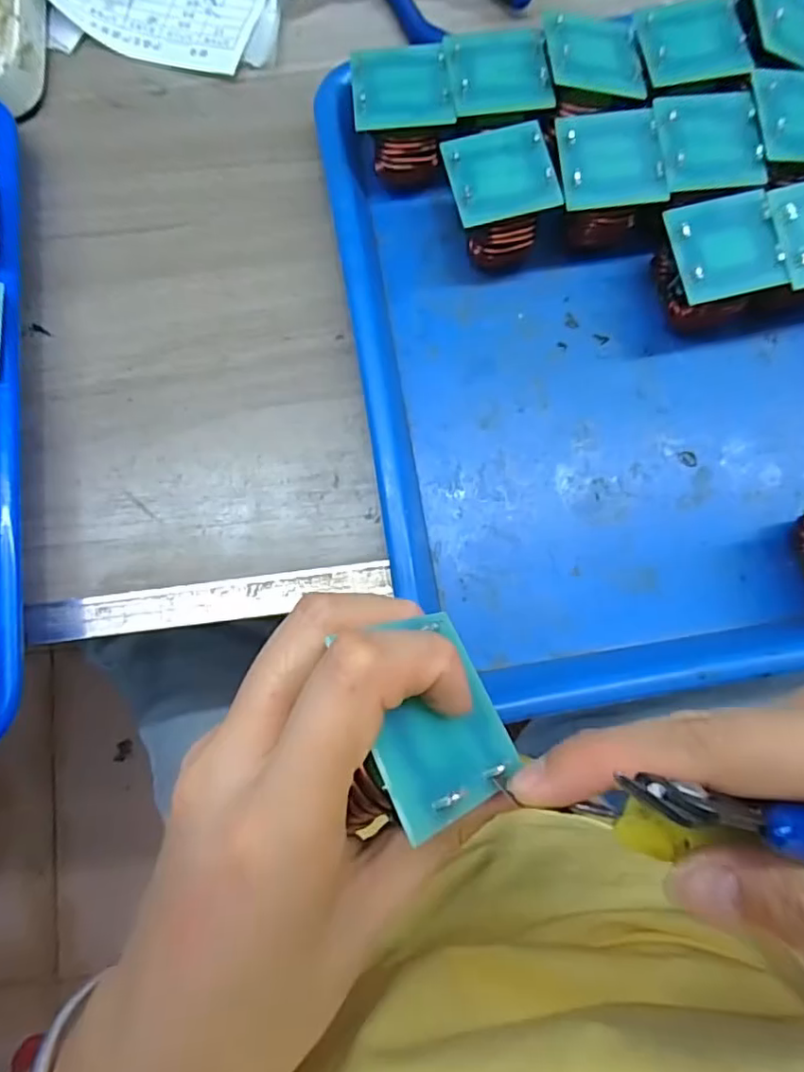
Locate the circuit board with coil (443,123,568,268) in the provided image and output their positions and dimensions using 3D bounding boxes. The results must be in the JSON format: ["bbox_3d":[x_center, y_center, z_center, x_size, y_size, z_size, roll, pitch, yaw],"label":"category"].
[{"bbox_3d":[0.046,-0.162,0.295,0.046,0.048,0.046,-14,82,-1],"label":"circuit board with coil"}]

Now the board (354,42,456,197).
[{"bbox_3d":[0.000,-0.207,0.304,0.046,0.051,0.050,-5,82,0],"label":"board"}]

